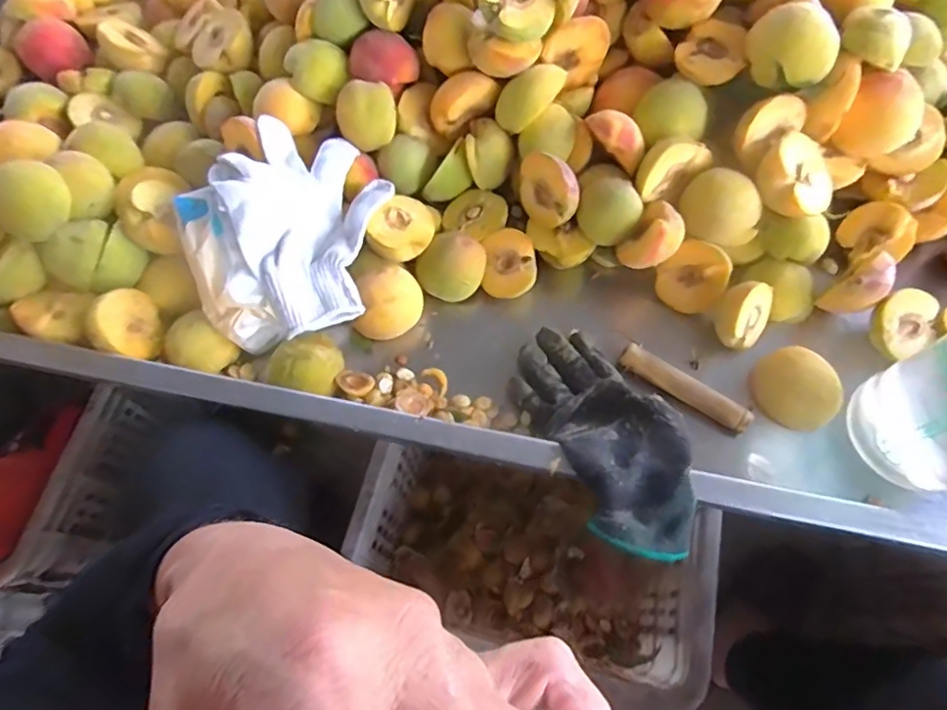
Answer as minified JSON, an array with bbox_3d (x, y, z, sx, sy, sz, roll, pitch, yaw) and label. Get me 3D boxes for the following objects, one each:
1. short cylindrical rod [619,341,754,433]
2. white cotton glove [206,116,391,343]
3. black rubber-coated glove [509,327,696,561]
[{"bbox_3d":[0.173,0.027,0.464,0.111,0.018,0.020,34,71,14],"label":"short cylindrical rod"},{"bbox_3d":[-0.135,-0.120,0.472,0.136,0.051,0.181,-27,69,-10],"label":"white cotton glove"},{"bbox_3d":[0.100,0.056,0.430,0.091,0.038,0.191,-22,49,-9],"label":"black rubber-coated glove"}]

